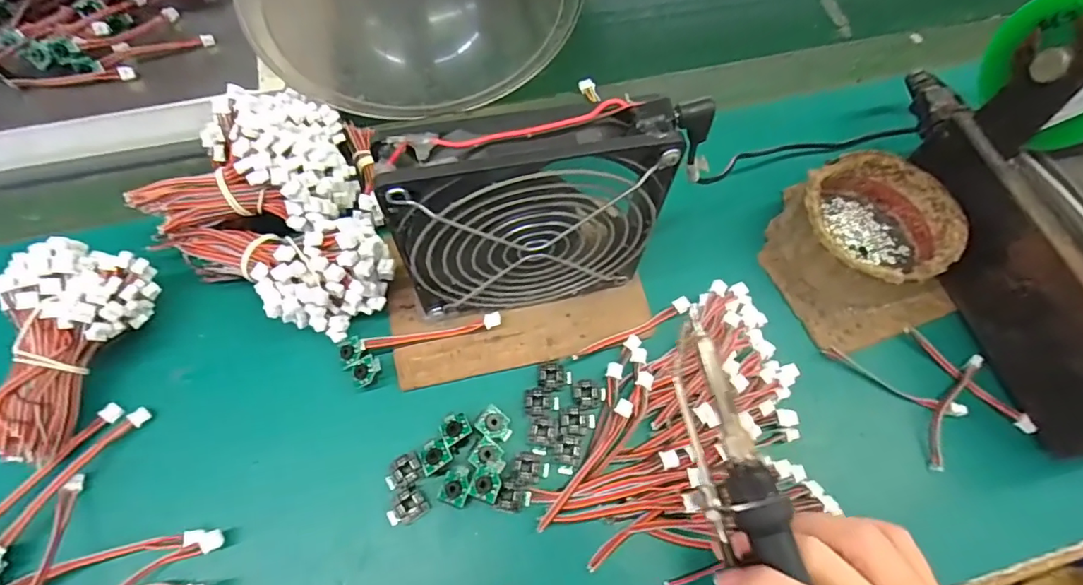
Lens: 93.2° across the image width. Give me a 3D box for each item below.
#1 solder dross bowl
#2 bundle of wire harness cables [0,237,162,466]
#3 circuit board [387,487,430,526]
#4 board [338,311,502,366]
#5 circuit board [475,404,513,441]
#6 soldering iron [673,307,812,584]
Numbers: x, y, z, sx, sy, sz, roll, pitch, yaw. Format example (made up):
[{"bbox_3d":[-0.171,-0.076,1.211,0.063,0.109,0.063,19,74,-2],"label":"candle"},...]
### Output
[{"bbox_3d":[0.188,-0.036,0.299,0.081,0.041,0.081,1,64,-2],"label":"solder dross bowl"},{"bbox_3d":[-0.236,0.027,0.252,0.050,0.047,0.100,11,64,3],"label":"bundle of wire harness cables"},{"bbox_3d":[-0.064,0.103,0.243,0.018,0.006,0.014,-32,69,-17],"label":"circuit board"},{"bbox_3d":[-0.066,0.023,0.278,0.086,0.010,0.013,-13,65,-8],"label":"board"},{"bbox_3d":[-0.023,0.067,0.259,0.017,0.006,0.014,32,67,13],"label":"circuit board"},{"bbox_3d":[0.088,0.111,0.198,0.024,0.018,0.208,-13,74,-8],"label":"soldering iron"}]

